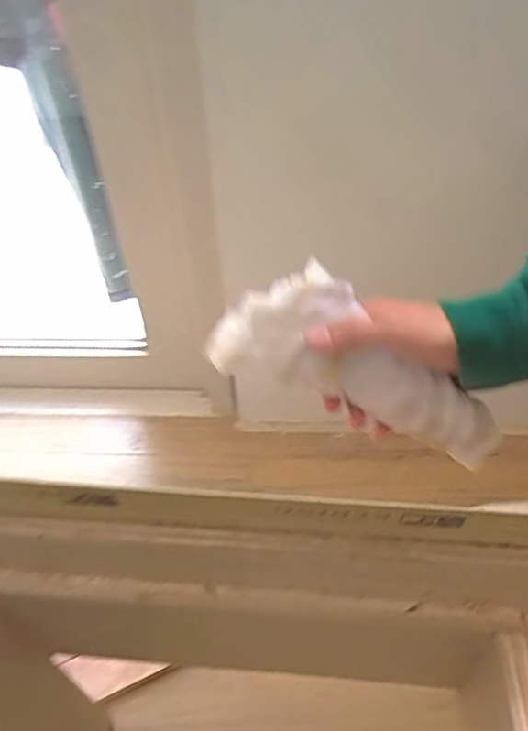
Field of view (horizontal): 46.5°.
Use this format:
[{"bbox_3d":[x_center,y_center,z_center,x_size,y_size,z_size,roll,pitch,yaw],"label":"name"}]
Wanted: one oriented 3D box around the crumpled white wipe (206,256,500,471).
[{"bbox_3d":[0.066,0.000,0.405,0.193,0.070,0.061,29,53,0],"label":"crumpled white wipe"}]

